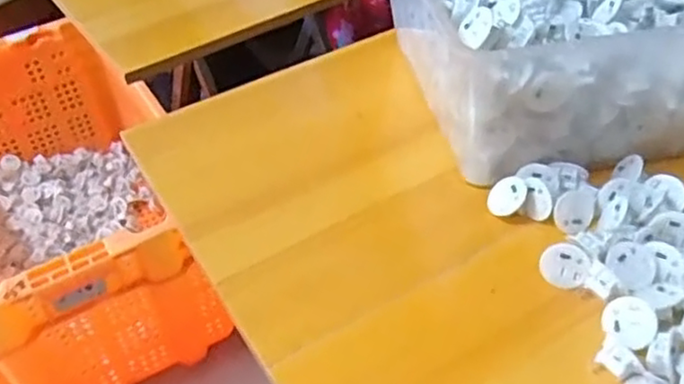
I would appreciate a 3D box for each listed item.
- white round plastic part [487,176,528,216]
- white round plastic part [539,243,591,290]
[{"bbox_3d":[0.126,0.004,0.511,0.031,0.013,0.031,-13,62,27],"label":"white round plastic part"},{"bbox_3d":[0.154,0.051,0.464,0.031,0.030,0.016,17,10,17],"label":"white round plastic part"}]

